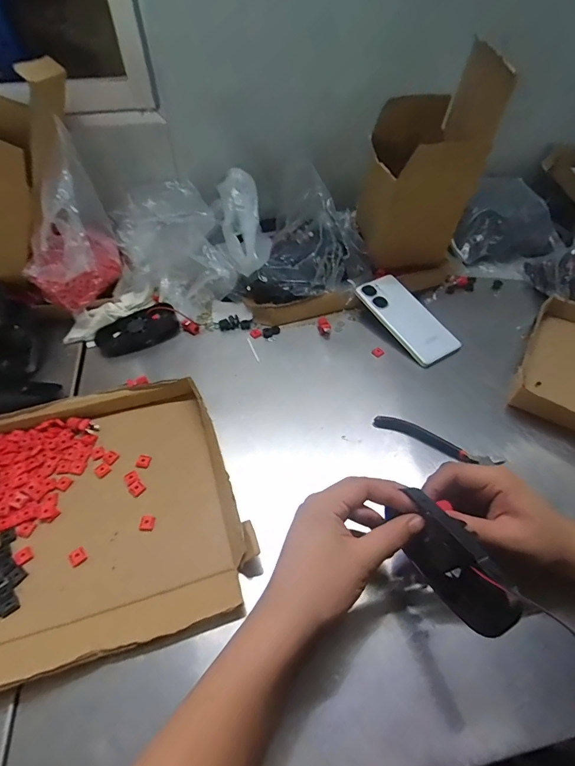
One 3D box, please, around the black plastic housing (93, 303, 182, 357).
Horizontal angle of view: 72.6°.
[{"bbox_3d":[-0.213,-0.076,0.561,0.111,0.030,0.064,-33,56,-26],"label":"black plastic housing"}]

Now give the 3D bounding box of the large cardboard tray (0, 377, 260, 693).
[{"bbox_3d":[-0.221,0.126,0.369,0.329,0.035,0.256,-12,53,-13],"label":"large cardboard tray"}]

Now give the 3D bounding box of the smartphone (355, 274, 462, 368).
[{"bbox_3d":[0.173,-0.096,0.565,0.072,0.010,0.157,-28,67,-17],"label":"smartphone"}]

